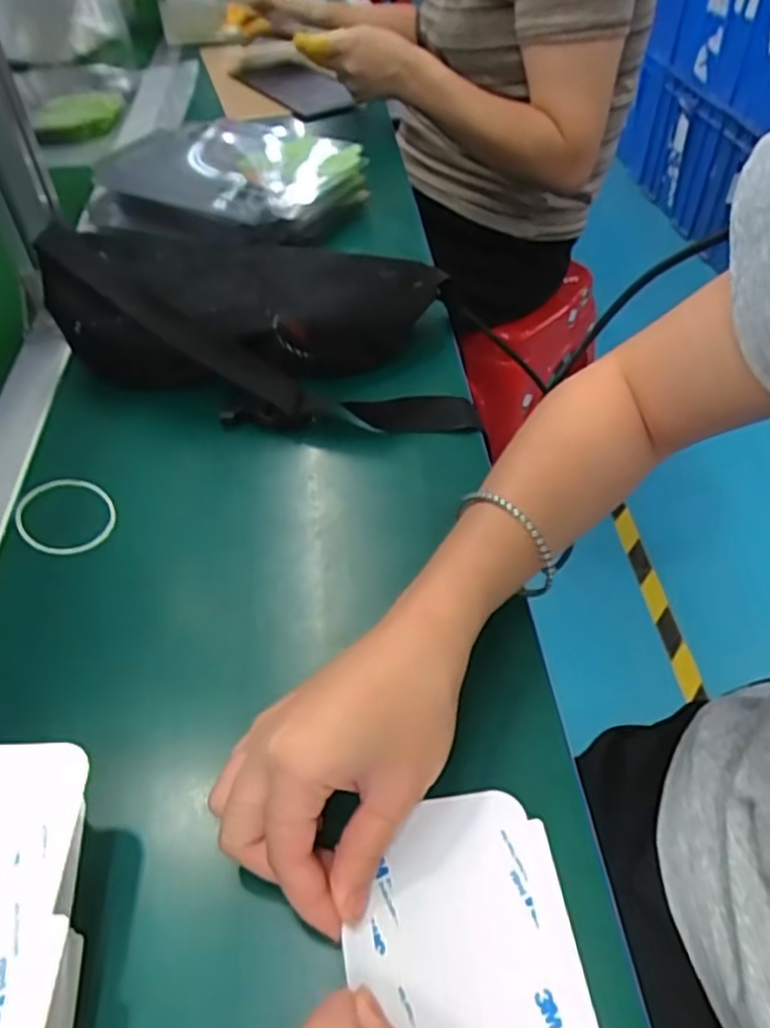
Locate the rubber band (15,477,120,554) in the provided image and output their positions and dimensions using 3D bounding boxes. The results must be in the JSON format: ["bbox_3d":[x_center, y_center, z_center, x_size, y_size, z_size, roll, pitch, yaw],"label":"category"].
[{"bbox_3d":[-0.195,0.000,0.417,0.053,0.007,0.066,-30,57,-23],"label":"rubber band"}]

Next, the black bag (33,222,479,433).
[{"bbox_3d":[-0.095,-0.137,0.493,0.277,0.086,0.148,1,48,2],"label":"black bag"}]

